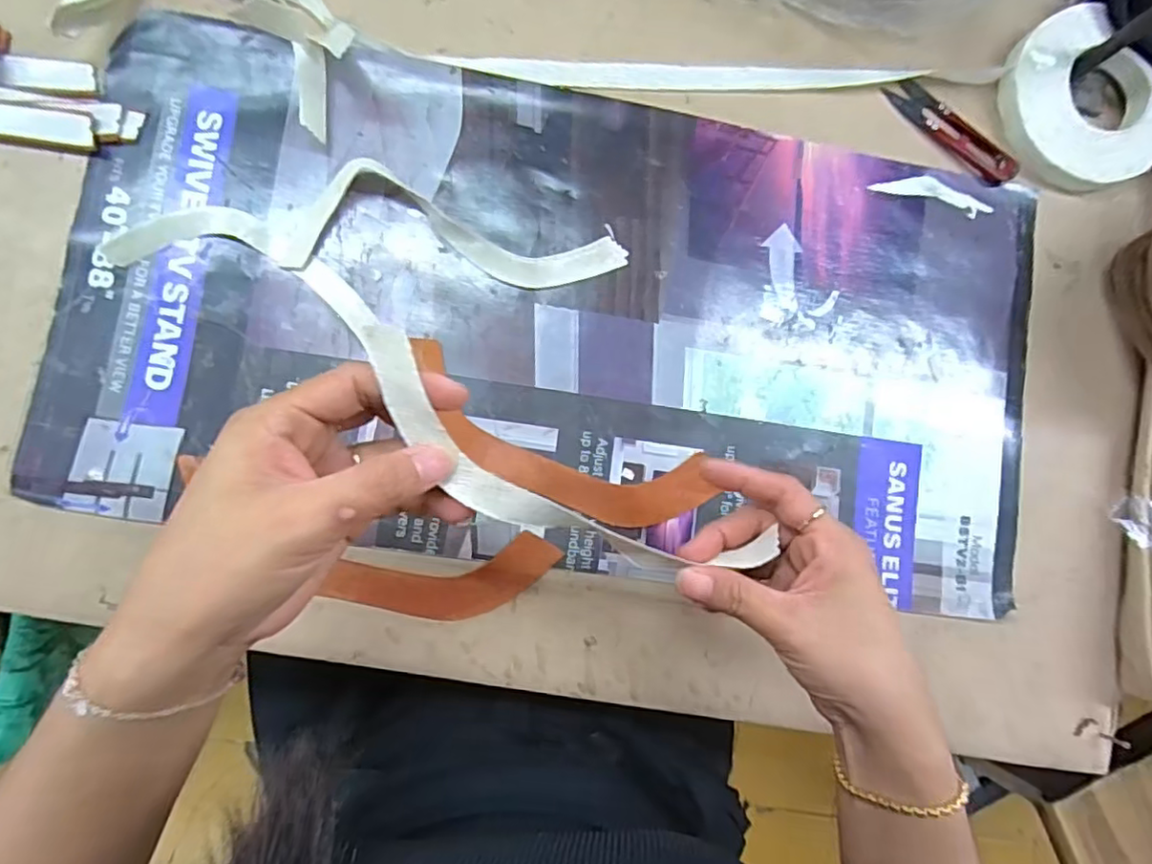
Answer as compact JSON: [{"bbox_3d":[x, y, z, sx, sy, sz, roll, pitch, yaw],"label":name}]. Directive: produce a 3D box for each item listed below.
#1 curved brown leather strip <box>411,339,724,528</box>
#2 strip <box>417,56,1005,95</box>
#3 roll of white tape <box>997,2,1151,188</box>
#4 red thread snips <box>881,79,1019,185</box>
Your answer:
[{"bbox_3d":[-0.012,0.010,0.366,0.192,0.006,0.058,23,83,-5],"label":"curved brown leather strip"},{"bbox_3d":[0.101,-0.228,0.401,0.365,0.009,0.021,-3,87,-6],"label":"strip"},{"bbox_3d":[0.337,-0.215,0.410,0.116,0.028,0.098,37,83,-3],"label":"roll of white tape"},{"bbox_3d":[0.250,-0.200,0.410,0.097,0.009,0.025,37,83,-3],"label":"red thread snips"}]

